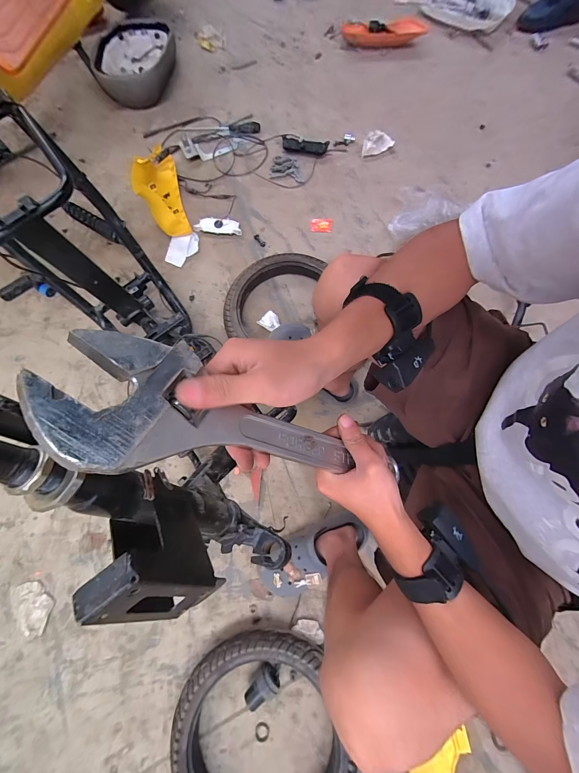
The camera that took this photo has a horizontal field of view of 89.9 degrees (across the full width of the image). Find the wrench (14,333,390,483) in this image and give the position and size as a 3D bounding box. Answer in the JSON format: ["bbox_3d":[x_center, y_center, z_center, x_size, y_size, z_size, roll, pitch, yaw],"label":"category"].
[{"bbox_3d":[-0.035,0.029,0.225,0.017,0.254,0.080,-8,68,47],"label":"wrench"}]

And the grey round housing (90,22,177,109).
[{"bbox_3d":[-0.592,-1.268,1.130,0.301,0.105,0.340,-15,75,-2],"label":"grey round housing"}]

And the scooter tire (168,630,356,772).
[{"bbox_3d":[-0.063,0.699,0.590,0.348,0.063,0.334,0,75,1],"label":"scooter tire"}]

